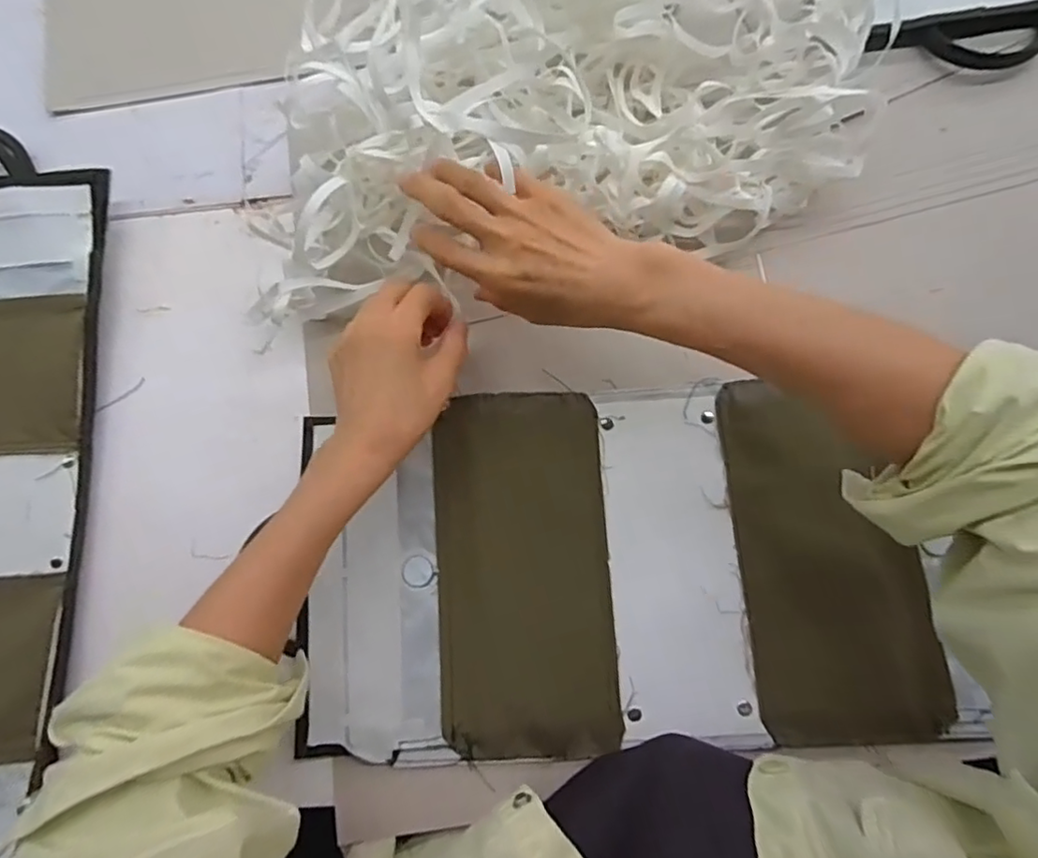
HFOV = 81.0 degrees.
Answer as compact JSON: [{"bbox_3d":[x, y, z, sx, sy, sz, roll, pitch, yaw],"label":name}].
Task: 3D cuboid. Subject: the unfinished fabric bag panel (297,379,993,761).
[{"bbox_3d":[0.066,0.091,0.421,0.414,0.014,0.240,-3,80,2],"label":"unfinished fabric bag panel"}]

